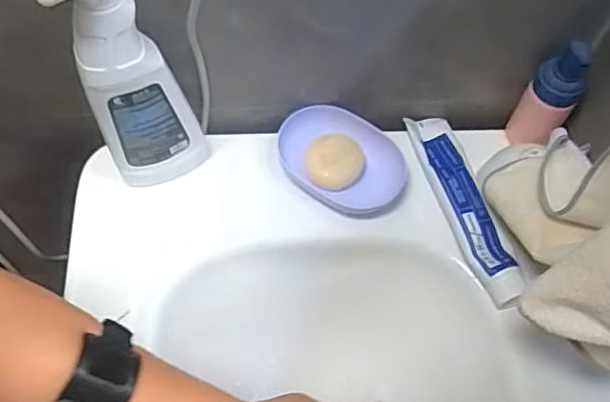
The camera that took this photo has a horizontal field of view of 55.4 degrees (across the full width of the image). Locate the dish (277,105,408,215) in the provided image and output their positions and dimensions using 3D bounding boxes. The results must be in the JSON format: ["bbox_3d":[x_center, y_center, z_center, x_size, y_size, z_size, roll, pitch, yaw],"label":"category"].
[{"bbox_3d":[0.036,-0.044,0.580,0.132,0.029,0.084,27,63,12],"label":"dish"}]

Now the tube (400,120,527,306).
[{"bbox_3d":[0.152,0.000,0.563,0.046,0.024,0.211,-12,62,-9],"label":"tube"}]

